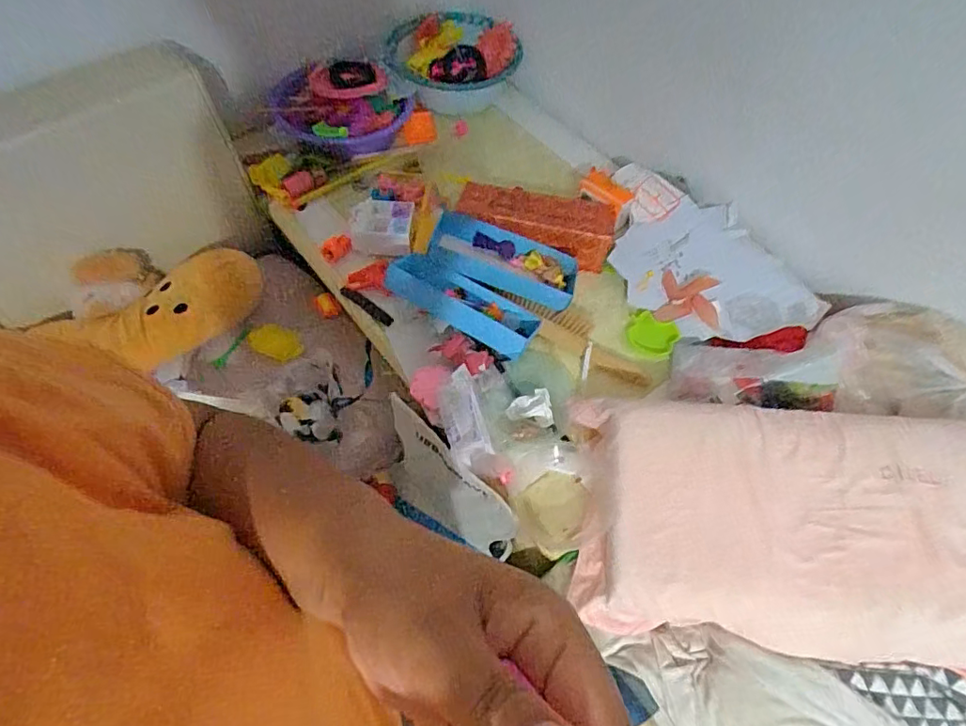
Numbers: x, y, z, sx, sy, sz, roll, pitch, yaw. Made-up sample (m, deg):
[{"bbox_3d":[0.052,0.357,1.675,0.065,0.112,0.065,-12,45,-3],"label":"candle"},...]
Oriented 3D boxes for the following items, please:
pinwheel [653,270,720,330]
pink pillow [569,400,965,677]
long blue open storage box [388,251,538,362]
[{"bbox_3d":[0.420,-0.131,1.089,0.119,0.018,0.105,10,81,27],"label":"pinwheel"},{"bbox_3d":[0.478,0.276,0.798,0.655,0.153,0.424,7,58,1],"label":"pink pillow"},{"bbox_3d":[-0.047,-0.124,1.103,0.346,0.058,0.122,36,63,18],"label":"long blue open storage box"}]

